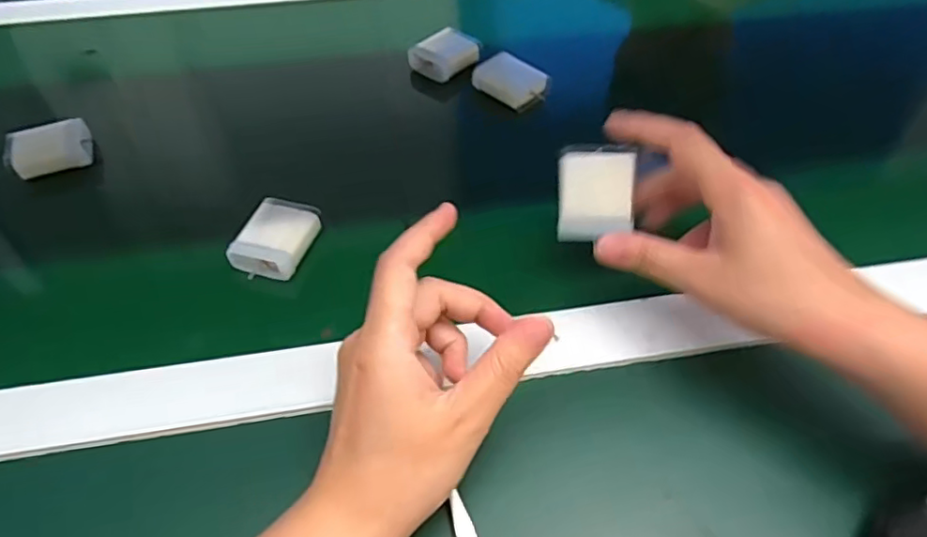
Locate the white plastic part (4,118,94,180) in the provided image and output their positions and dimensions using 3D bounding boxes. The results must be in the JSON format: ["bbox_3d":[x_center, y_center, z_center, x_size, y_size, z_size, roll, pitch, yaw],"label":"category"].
[{"bbox_3d":[-0.304,-0.089,0.449,0.053,0.024,0.032,-23,54,-16],"label":"white plastic part"}]

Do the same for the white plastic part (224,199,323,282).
[{"bbox_3d":[-0.120,-0.020,0.394,0.041,0.016,0.057,13,53,12],"label":"white plastic part"}]

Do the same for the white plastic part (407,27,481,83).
[{"bbox_3d":[-0.016,-0.185,0.525,0.054,0.017,0.044,-35,59,-24],"label":"white plastic part"}]

